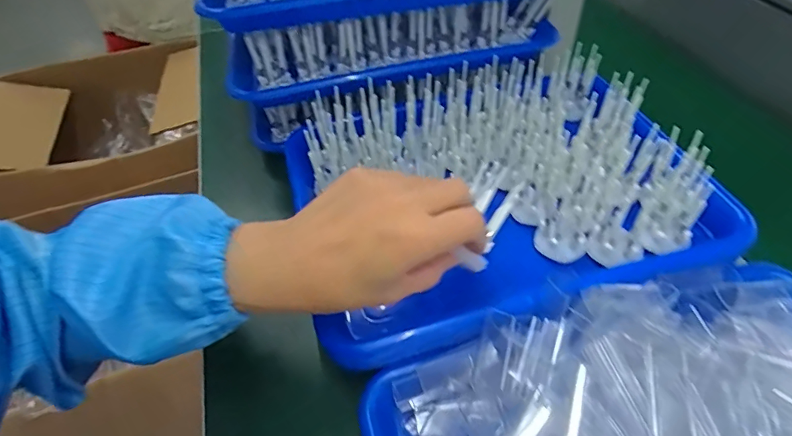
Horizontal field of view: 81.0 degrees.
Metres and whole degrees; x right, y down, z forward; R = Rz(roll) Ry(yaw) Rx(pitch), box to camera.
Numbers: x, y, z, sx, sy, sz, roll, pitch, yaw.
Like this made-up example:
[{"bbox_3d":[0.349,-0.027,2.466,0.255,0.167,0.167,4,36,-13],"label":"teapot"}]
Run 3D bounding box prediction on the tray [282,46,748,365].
[{"bbox_3d":[0.078,-0.028,0.390,0.316,0.080,0.245,-14,49,-8],"label":"tray"}]

